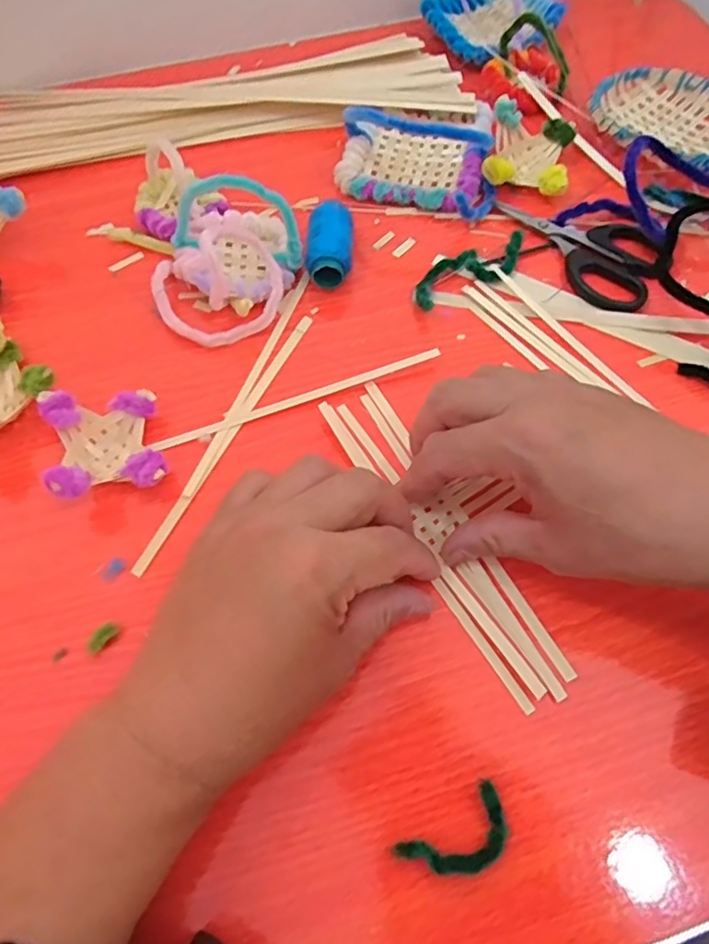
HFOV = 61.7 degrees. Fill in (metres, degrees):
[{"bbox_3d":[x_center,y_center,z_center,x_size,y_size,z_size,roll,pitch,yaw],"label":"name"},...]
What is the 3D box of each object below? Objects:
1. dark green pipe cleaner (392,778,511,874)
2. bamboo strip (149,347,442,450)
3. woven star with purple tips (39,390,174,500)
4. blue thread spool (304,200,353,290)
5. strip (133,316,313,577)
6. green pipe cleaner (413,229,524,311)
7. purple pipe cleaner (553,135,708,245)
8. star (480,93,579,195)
[{"bbox_3d":[0.040,0.141,0.226,0.044,0.009,0.024,-30,68,-13],"label":"dark green pipe cleaner"},{"bbox_3d":[-0.028,-0.039,0.315,0.157,0.007,0.006,-20,66,-9],"label":"bamboo strip"},{"bbox_3d":[-0.120,-0.013,0.291,0.049,0.032,0.054,-14,66,-6],"label":"woven star with purple tips"},{"bbox_3d":[-0.015,-0.132,0.350,0.027,0.025,0.046,1,65,0],"label":"blue thread spool"},{"bbox_3d":[-0.064,-0.021,0.308,0.007,0.004,0.166,24,67,11],"label":"strip"},{"bbox_3d":[0.068,-0.119,0.351,0.078,0.013,0.030,-27,67,-12],"label":"green pipe cleaner"},{"bbox_3d":[0.175,-0.168,0.351,0.091,0.049,0.058,-31,69,-14],"label":"purple pipe cleaner"},{"bbox_3d":[0.112,-0.207,0.381,0.053,0.027,0.058,10,65,5],"label":"star"}]

